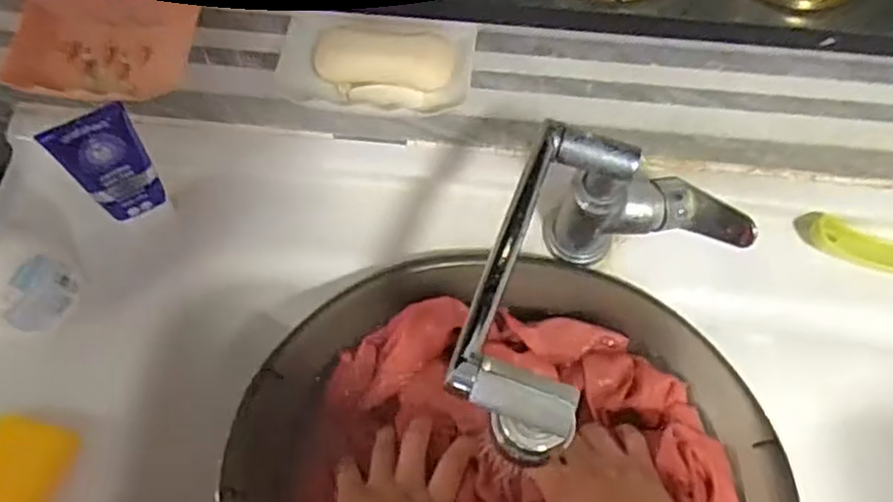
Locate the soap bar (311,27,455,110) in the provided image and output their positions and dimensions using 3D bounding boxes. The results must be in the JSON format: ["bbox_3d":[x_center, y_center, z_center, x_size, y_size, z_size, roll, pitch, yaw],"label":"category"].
[{"bbox_3d":[-0.041,-0.124,0.486,0.091,0.016,0.050,8,64,4],"label":"soap bar"}]

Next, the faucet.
[{"bbox_3d":[0.098,0.036,0.494,0.135,0.183,0.238,23,66,11],"label":"faucet"}]

